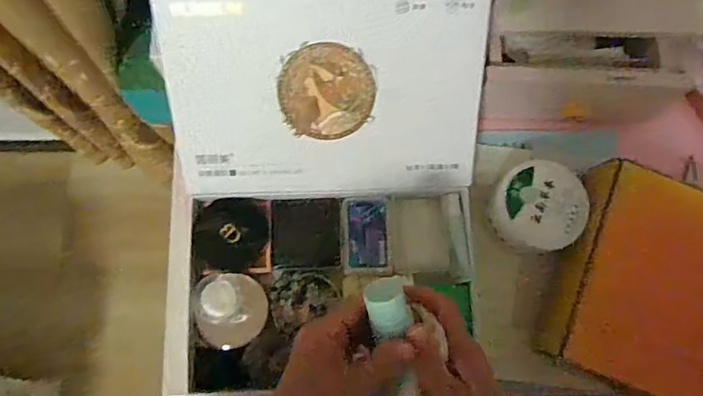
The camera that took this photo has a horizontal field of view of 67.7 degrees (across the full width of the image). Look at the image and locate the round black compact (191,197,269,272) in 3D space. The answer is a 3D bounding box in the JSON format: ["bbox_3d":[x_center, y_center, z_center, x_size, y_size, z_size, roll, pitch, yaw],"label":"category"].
[{"bbox_3d":[-0.123,0.037,0.533,0.073,0.016,0.070,-2,72,-2],"label":"round black compact"}]

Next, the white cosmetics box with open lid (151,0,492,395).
[{"bbox_3d":[-0.026,-0.002,0.479,0.291,0.188,0.326,1,71,-1],"label":"white cosmetics box with open lid"}]

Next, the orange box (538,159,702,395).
[{"bbox_3d":[0.357,0.110,0.511,0.307,0.057,0.206,24,72,6],"label":"orange box"}]

